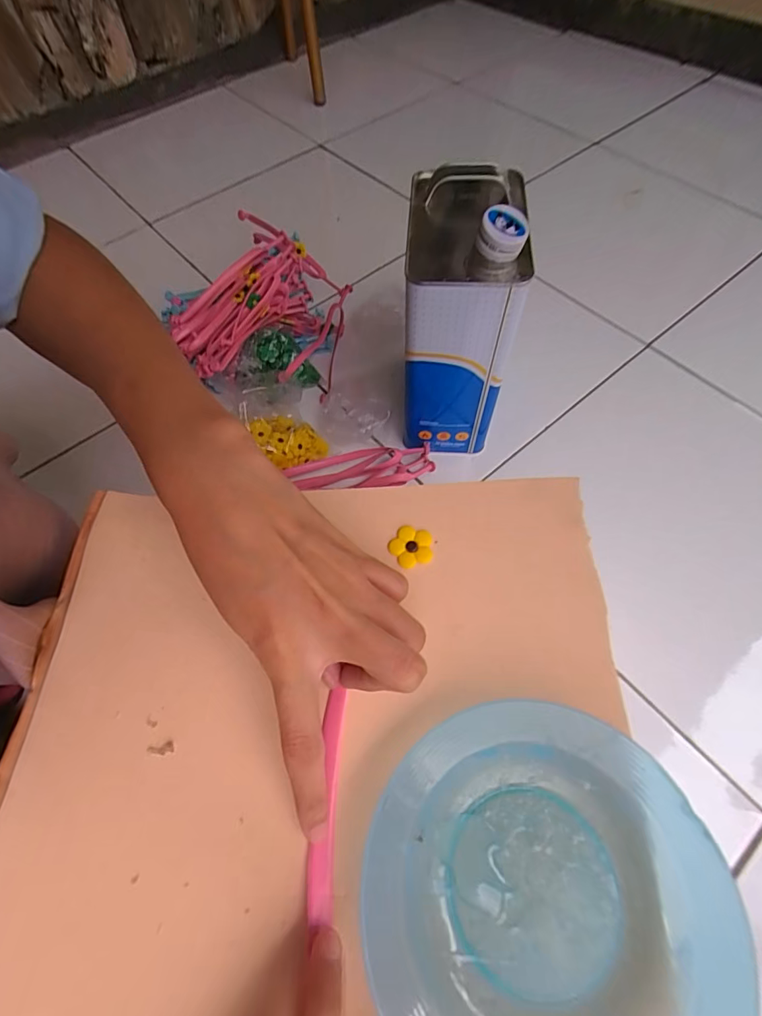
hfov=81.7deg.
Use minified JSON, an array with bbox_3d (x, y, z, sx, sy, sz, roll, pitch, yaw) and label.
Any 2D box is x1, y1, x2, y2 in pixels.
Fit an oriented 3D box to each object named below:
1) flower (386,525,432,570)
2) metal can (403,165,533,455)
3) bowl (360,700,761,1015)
[{"bbox_3d":[0.018,0.021,0.244,0.023,0.004,0.024,-1,63,2],"label":"flower"},{"bbox_3d":[0.078,-0.209,0.469,0.107,0.231,0.164,2,63,4],"label":"metal can"},{"bbox_3d":[0.060,0.145,0.165,0.127,0.025,0.126,-1,63,2],"label":"bowl"}]

